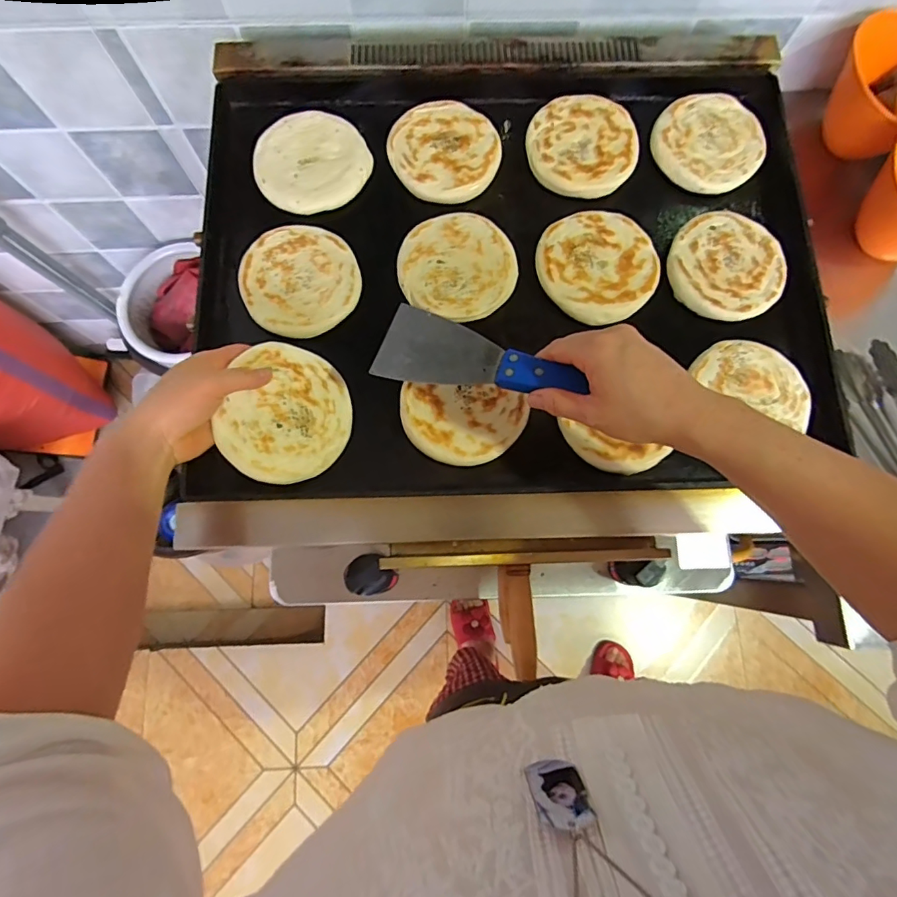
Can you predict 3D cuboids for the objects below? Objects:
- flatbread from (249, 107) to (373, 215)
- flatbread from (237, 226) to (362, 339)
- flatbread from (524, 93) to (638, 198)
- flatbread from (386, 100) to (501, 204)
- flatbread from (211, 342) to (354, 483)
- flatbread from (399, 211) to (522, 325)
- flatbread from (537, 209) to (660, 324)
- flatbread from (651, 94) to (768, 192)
[{"bbox_3d":[-0.157,-0.332,0.557,0.128,0.010,0.122,0,78,-1],"label":"flatbread"},{"bbox_3d":[-0.161,-0.183,0.525,0.121,0.009,0.127,0,78,-1],"label":"flatbread"},{"bbox_3d":[0.153,-0.349,0.559,0.121,0.019,0.121,0,78,-1],"label":"flatbread"},{"bbox_3d":[-0.003,-0.342,0.555,0.121,0.010,0.124,0,78,-1],"label":"flatbread"},{"bbox_3d":[-0.148,-0.029,0.464,0.115,0.005,0.123,-5,100,-30],"label":"flatbread"},{"bbox_3d":[0.009,-0.195,0.528,0.122,0.018,0.120,0,78,-1],"label":"flatbread"},{"bbox_3d":[0.163,-0.200,0.529,0.121,0.013,0.126,0,78,-1],"label":"flatbread"},{"bbox_3d":[0.301,-0.355,0.565,0.121,0.014,0.118,0,78,-1],"label":"flatbread"}]

